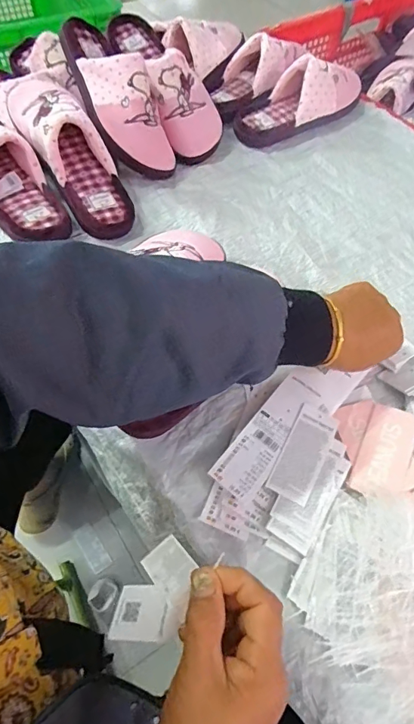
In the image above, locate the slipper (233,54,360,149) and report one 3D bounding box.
[{"bbox_3d":[0.146,-0.420,0.692,0.225,0.085,0.087,-21,62,-16],"label":"slipper"}]

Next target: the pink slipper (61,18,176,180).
[{"bbox_3d":[-0.128,-0.369,0.603,0.092,0.096,0.241,-30,87,-20],"label":"pink slipper"}]

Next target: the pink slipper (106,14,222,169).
[{"bbox_3d":[-0.058,-0.418,0.639,0.103,0.092,0.251,-27,87,-19],"label":"pink slipper"}]

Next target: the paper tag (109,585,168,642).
[{"bbox_3d":[-0.056,0.212,0.373,0.052,0.006,0.042,-16,38,24],"label":"paper tag"}]

